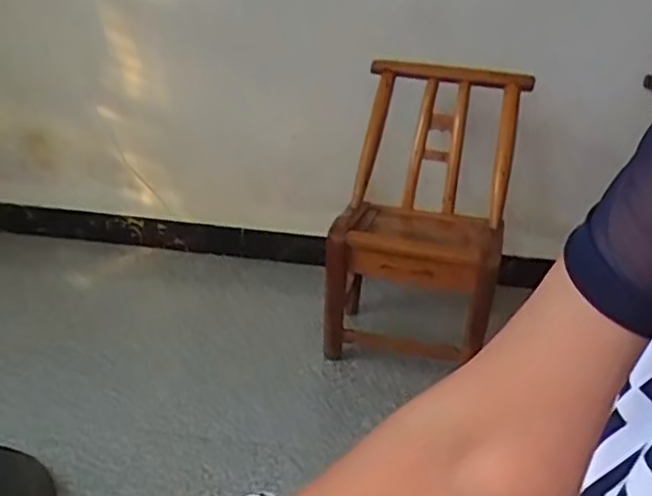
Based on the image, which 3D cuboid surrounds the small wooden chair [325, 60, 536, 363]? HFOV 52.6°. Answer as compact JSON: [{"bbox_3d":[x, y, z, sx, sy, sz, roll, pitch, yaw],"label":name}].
[{"bbox_3d":[0.236,-0.095,1.609,0.382,0.626,0.517,11,22,12],"label":"small wooden chair"}]

